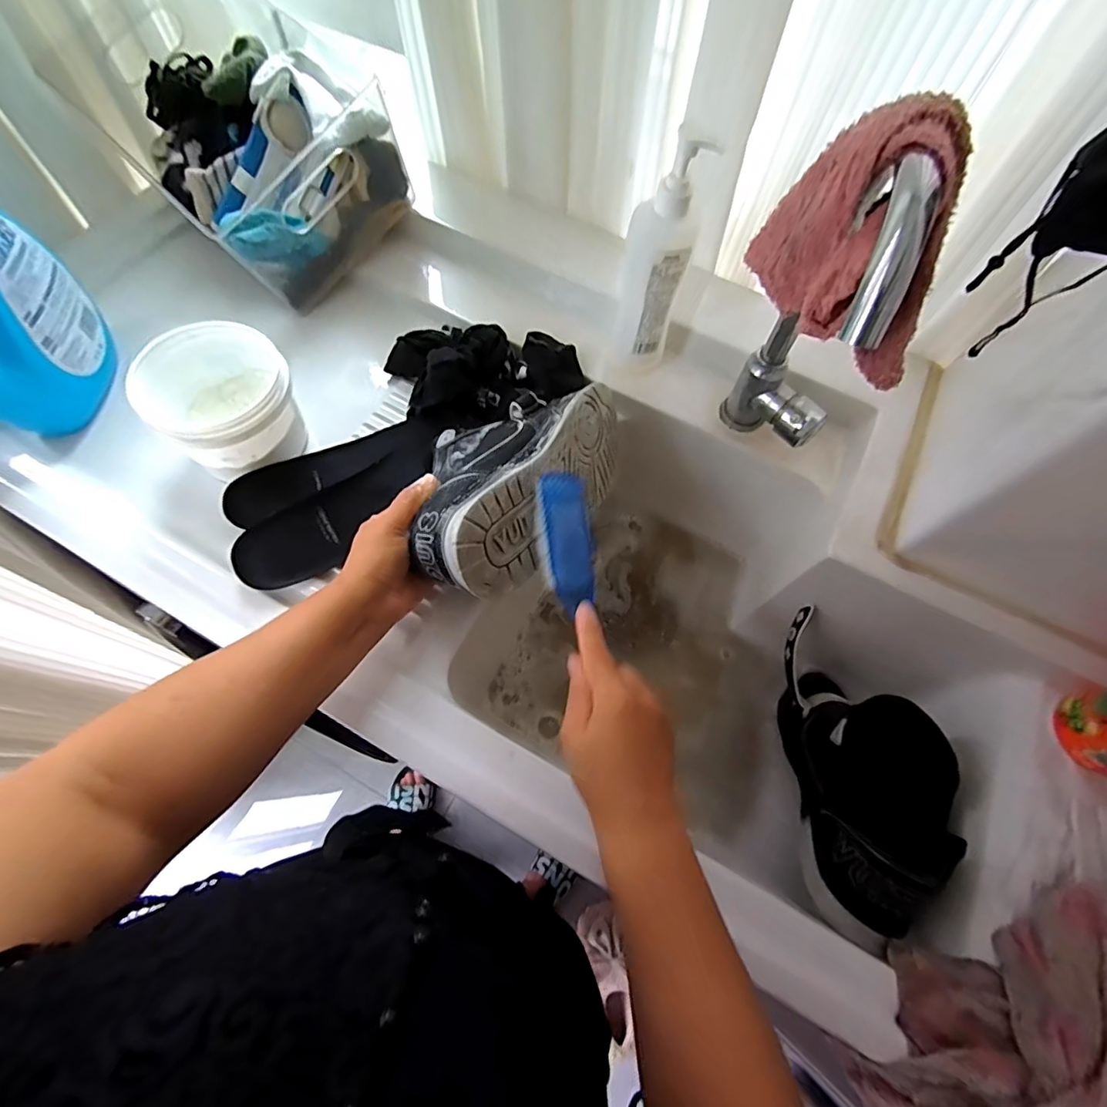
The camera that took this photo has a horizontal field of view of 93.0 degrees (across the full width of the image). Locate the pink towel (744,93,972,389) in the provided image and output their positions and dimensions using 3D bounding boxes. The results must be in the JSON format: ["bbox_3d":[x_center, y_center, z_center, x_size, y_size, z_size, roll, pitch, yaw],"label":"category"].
[{"bbox_3d":[0.194,-0.207,0.334,0.070,0.128,0.154,-6,67,-5],"label":"pink towel"}]

